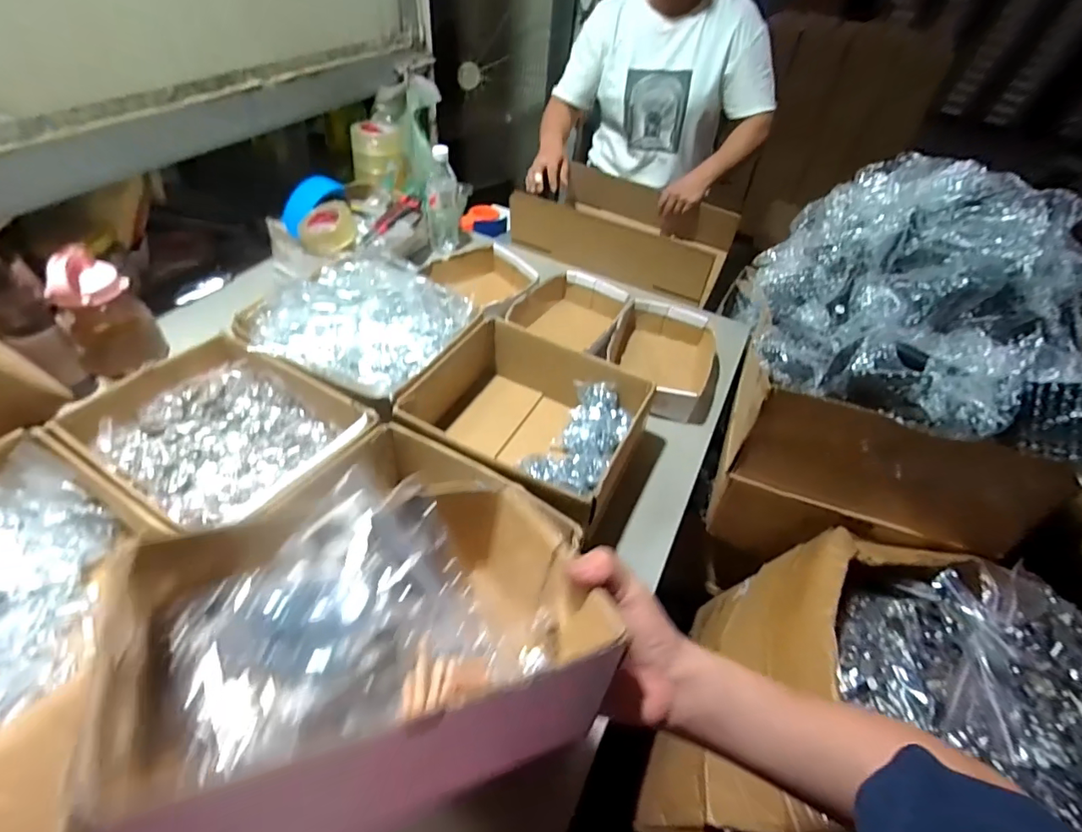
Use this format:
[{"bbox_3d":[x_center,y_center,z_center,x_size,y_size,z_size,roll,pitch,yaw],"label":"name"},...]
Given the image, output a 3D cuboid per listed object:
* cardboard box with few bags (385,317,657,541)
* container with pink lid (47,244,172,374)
[{"bbox_3d":[-0.017,0.005,0.792,0.316,0.121,0.306,26,49,17],"label":"cardboard box with few bags"},{"bbox_3d":[-0.681,-0.161,0.810,0.091,0.185,0.113,37,53,25],"label":"container with pink lid"}]

